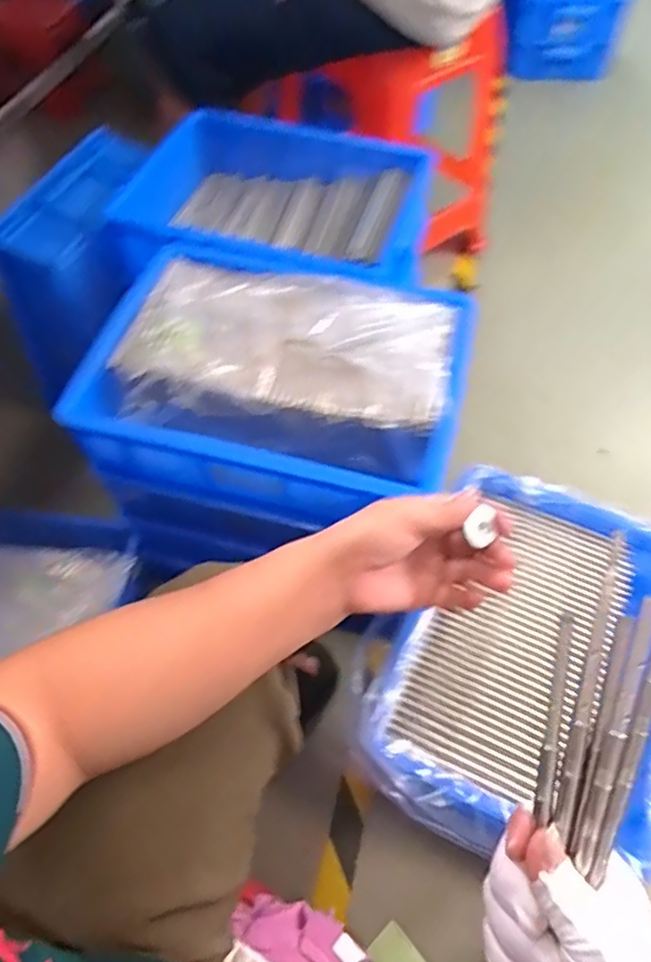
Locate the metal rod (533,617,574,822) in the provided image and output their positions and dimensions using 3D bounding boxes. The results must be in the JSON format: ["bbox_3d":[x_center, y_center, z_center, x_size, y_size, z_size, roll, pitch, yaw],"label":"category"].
[{"bbox_3d":[0.125,0.126,0.326,0.008,0.007,0.105,9,88,5],"label":"metal rod"}]

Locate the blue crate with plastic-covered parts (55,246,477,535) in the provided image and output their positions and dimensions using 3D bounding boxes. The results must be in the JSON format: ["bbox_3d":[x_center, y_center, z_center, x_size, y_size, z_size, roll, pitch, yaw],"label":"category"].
[{"bbox_3d":[-0.051,-0.118,0.728,0.409,0.132,0.297,11,58,7],"label":"blue crate with plastic-covered parts"}]

